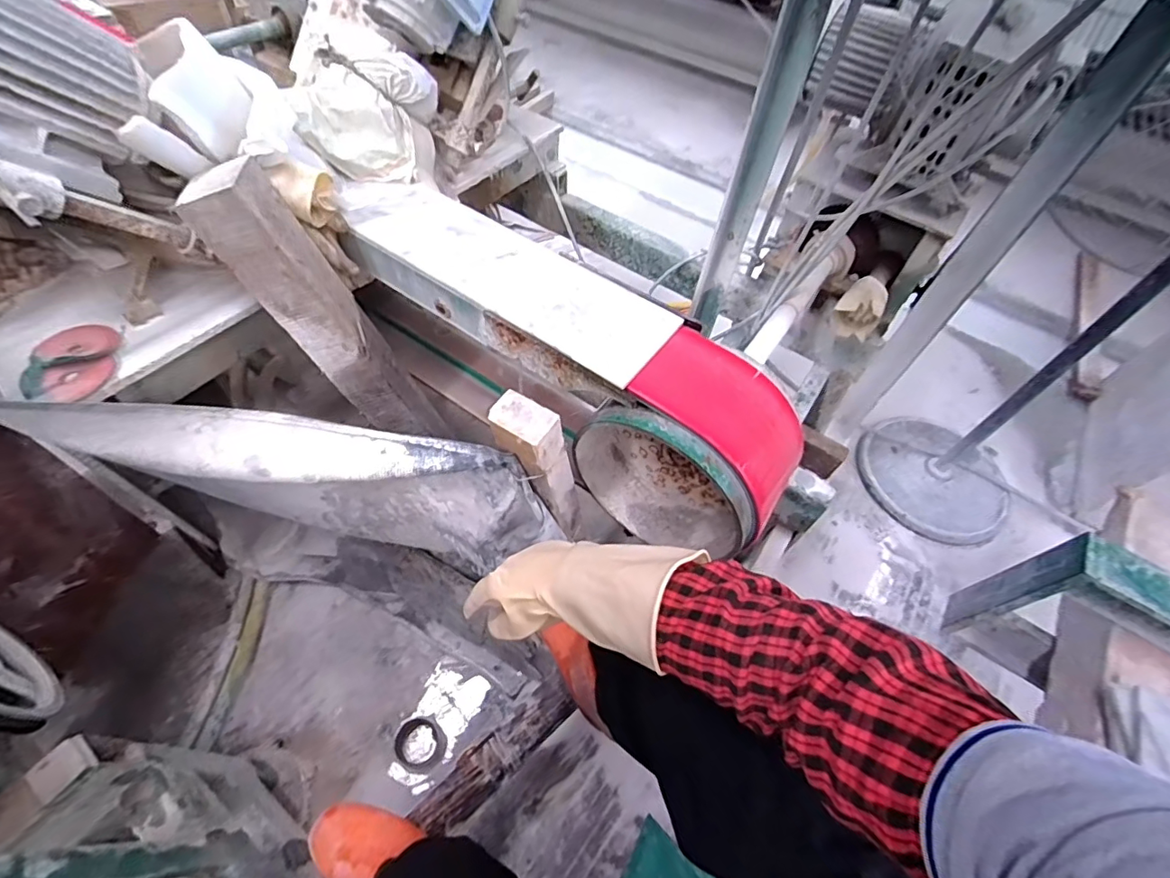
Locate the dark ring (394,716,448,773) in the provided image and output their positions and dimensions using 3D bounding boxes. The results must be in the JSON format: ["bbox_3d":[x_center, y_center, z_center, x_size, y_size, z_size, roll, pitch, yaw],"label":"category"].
[{"bbox_3d":[-0.330,0.616,1.047,0.095,0.035,0.097,2,56,-3],"label":"dark ring"}]

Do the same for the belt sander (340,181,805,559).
[{"bbox_3d":[-0.061,-0.109,0.827,0.772,0.339,0.176,34,61,17],"label":"belt sander"}]

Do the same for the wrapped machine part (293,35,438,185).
[{"bbox_3d":[-0.333,-0.496,0.801,0.195,0.133,0.133,-2,57,-5],"label":"wrapped machine part"}]

